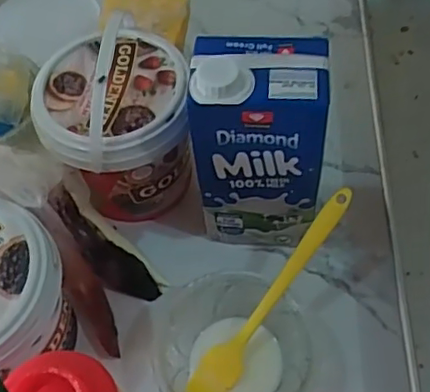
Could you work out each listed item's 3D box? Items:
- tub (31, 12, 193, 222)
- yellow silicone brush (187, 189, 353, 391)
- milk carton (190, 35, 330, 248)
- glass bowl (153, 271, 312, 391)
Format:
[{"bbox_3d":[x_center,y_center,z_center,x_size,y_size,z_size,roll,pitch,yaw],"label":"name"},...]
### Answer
[{"bbox_3d":[-0.085,-0.061,0.503,0.109,0.165,0.112,-1,59,2],"label":"tub"},{"bbox_3d":[0.043,0.076,0.461,0.030,0.013,0.193,36,92,21],"label":"yellow silicone brush"},{"bbox_3d":[0.035,-0.035,0.468,0.105,0.193,0.065,5,59,6],"label":"milk carton"},{"bbox_3d":[0.013,0.120,0.467,0.112,0.042,0.109,-1,59,2],"label":"glass bowl"}]

